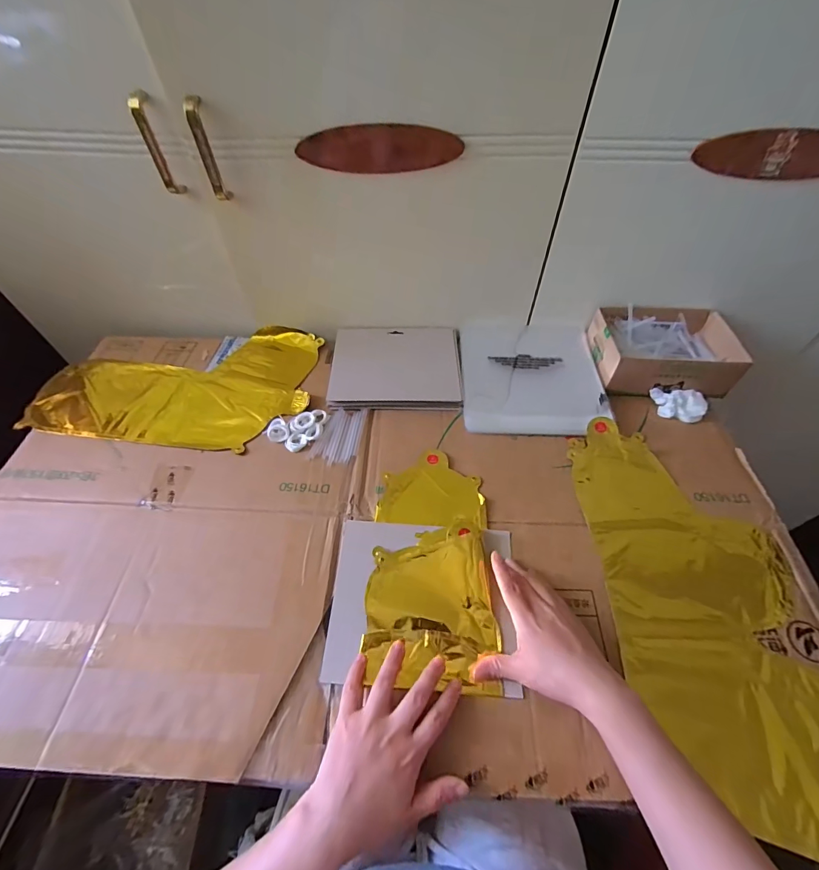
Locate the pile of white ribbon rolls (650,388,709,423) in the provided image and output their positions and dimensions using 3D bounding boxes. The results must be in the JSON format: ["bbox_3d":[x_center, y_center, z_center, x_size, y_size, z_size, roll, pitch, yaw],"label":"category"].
[{"bbox_3d":[0.380,-0.043,0.564,0.067,0.017,0.044,11,56,8],"label":"pile of white ribbon rolls"}]

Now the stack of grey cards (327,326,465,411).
[{"bbox_3d":[-0.019,-0.111,0.625,0.194,0.025,0.175,0,55,1],"label":"stack of grey cards"}]

